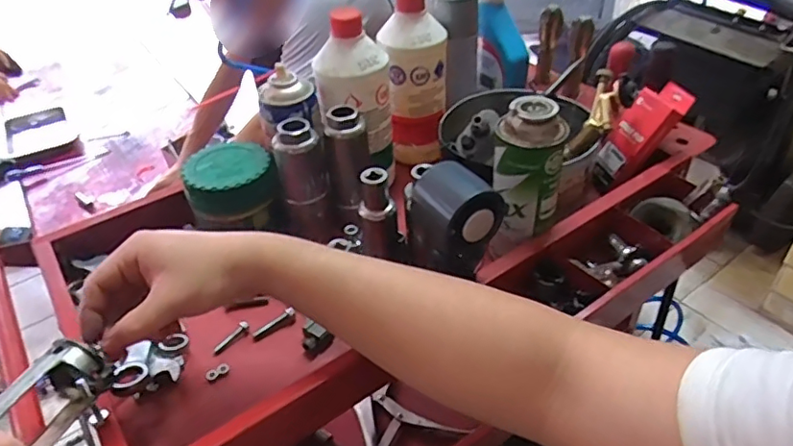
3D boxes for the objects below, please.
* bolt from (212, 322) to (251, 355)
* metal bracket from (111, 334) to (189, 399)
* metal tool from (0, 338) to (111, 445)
[{"bbox_3d":[-0.159,0.111,0.533,0.040,0.009,0.007,-42,51,-14],"label":"bolt"},{"bbox_3d":[-0.220,0.126,0.499,0.067,0.024,0.046,-26,45,-24],"label":"metal bracket"},{"bbox_3d":[-0.240,0.133,0.363,0.048,0.059,0.111,11,43,18],"label":"metal tool"}]

